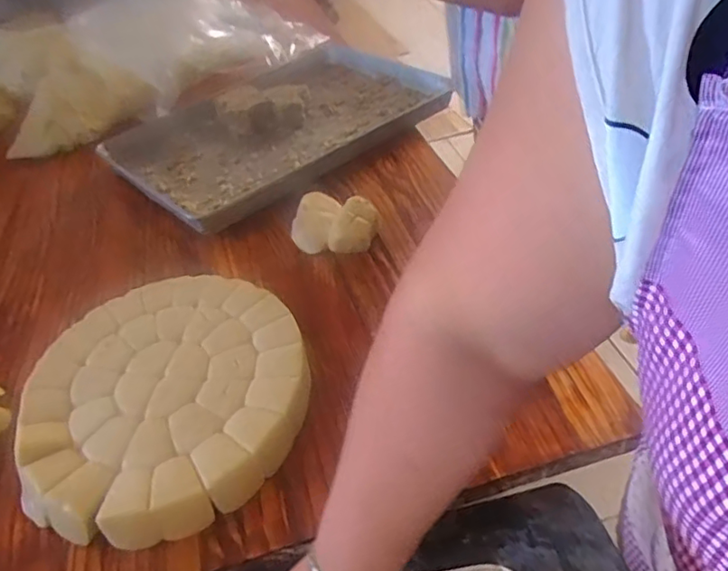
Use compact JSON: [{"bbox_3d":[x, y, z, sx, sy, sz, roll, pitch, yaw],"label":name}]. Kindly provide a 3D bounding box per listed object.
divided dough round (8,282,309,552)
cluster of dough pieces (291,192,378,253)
[{"bbox_3d":[-0.214,0.120,0.644,0.290,0.059,0.313,-4,43,4],"label":"divided dough round"},{"bbox_3d":[-0.049,-0.095,0.860,0.147,0.045,0.113,20,48,28],"label":"cluster of dough pieces"}]

